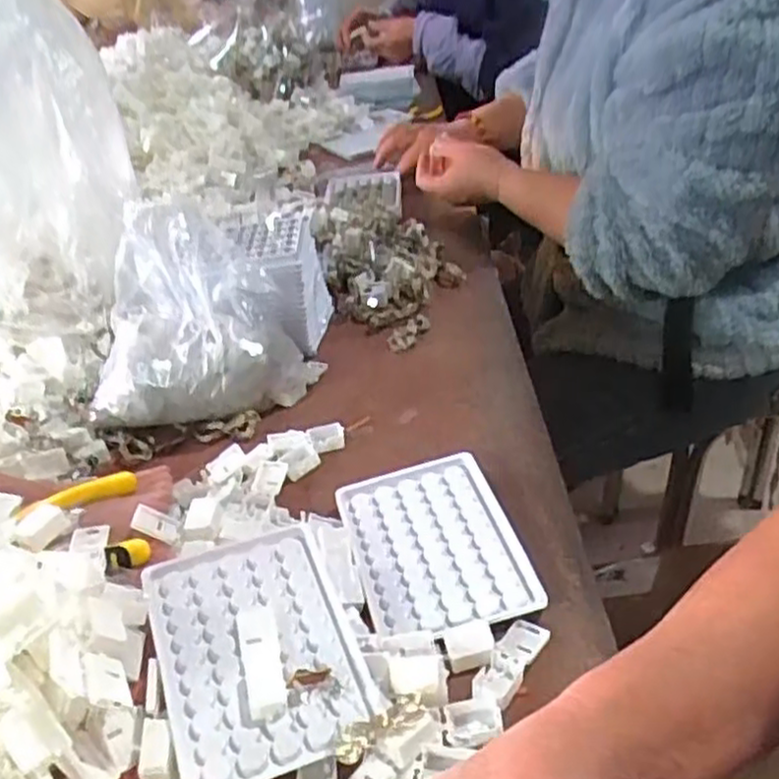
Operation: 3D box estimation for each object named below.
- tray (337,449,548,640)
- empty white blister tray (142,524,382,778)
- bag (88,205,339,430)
[{"bbox_3d":[0.026,0.089,0.450,0.094,0.014,0.126,-13,35,-8],"label":"tray"},{"bbox_3d":[-0.066,0.126,0.377,0.095,0.013,0.124,-13,45,-18],"label":"empty white blister tray"},{"bbox_3d":[-0.144,-0.080,0.609,0.149,0.153,0.189,-2,35,8],"label":"bag"}]

